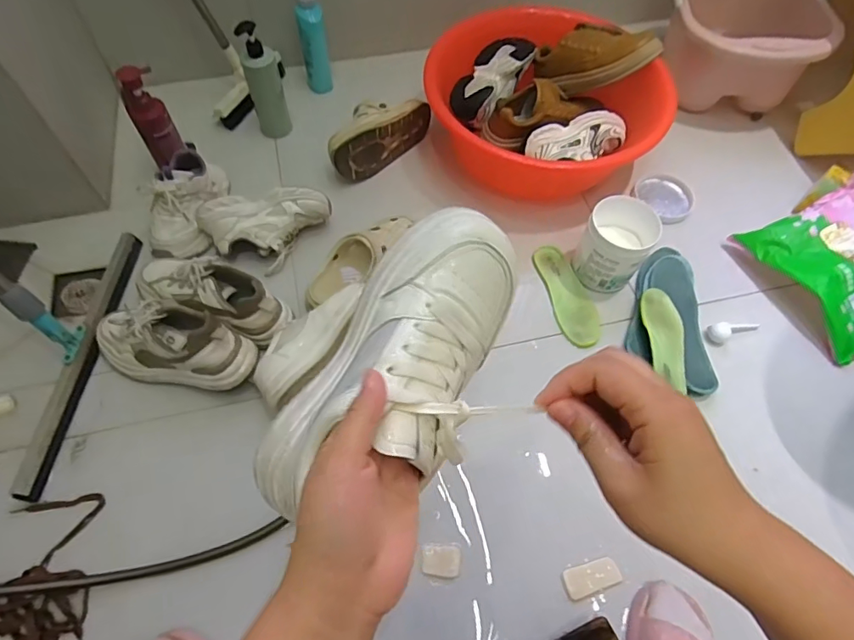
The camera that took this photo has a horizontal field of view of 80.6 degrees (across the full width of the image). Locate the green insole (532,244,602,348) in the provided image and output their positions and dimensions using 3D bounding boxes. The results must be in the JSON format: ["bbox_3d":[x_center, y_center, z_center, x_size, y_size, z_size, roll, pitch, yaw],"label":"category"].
[{"bbox_3d":[0.257,-0.051,0.915,0.075,0.023,0.223,-13,62,-9],"label":"green insole"}]

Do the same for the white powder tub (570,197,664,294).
[{"bbox_3d":[0.333,-0.133,0.898,0.113,0.127,0.117,31,64,14],"label":"white powder tub"}]

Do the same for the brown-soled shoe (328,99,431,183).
[{"bbox_3d":[-0.119,-0.391,1.052,0.118,0.111,0.241,40,67,18],"label":"brown-soled shoe"}]

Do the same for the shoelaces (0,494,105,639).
[{"bbox_3d":[-0.563,0.346,0.661,0.215,0.041,0.202,-7,62,-6],"label":"shoelaces"}]

